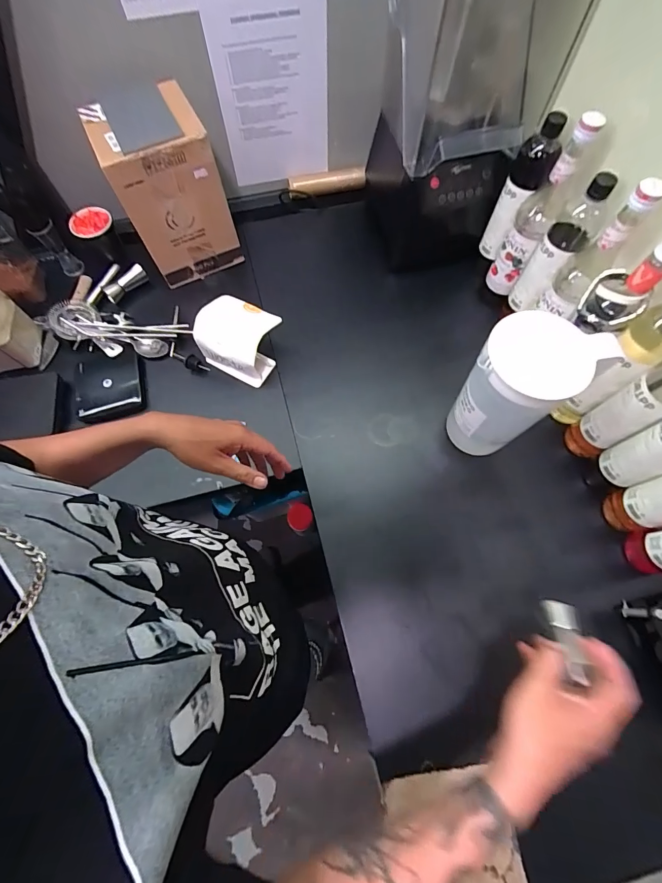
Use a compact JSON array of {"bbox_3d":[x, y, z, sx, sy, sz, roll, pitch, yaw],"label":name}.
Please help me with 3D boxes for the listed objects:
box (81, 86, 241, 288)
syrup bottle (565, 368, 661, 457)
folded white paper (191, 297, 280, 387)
[{"bbox_3d":[-0.296,-0.463,0.720,0.170,0.257,0.151,-22,70,-7],"label":"box"},{"bbox_3d":[0.452,-0.052,0.554,0.075,0.292,0.062,-28,71,-9],"label":"syrup bottle"},{"bbox_3d":[-0.173,-0.197,0.711,0.135,0.096,0.114,27,72,11],"label":"folded white paper"}]

